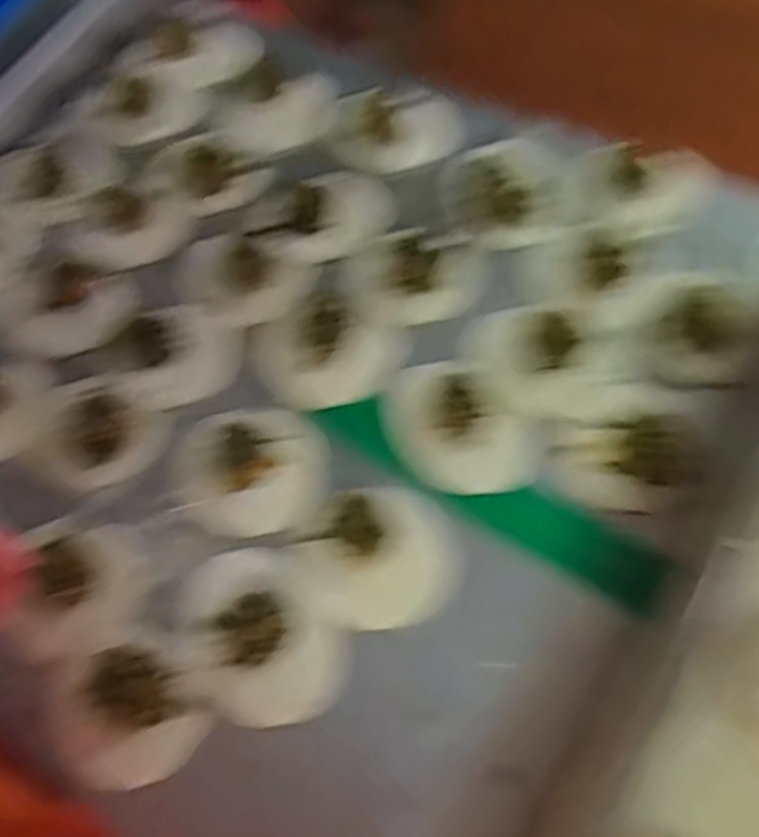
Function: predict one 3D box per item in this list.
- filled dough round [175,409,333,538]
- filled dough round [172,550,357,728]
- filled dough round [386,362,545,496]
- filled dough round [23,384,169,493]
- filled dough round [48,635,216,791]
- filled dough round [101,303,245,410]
[{"bbox_3d":[-0.088,0.032,0.459,0.102,0.021,0.087,-8,66,2],"label":"filled dough round"},{"bbox_3d":[-0.076,0.132,0.412,0.088,0.021,0.113,-41,69,-12],"label":"filled dough round"},{"bbox_3d":[0.051,0.006,0.460,0.078,0.025,0.113,-40,69,-12],"label":"filled dough round"},{"bbox_3d":[-0.199,0.012,0.475,0.081,0.018,0.083,-2,66,4],"label":"filled dough round"},{"bbox_3d":[-0.149,0.171,0.397,0.079,0.029,0.082,-2,66,4],"label":"filled dough round"},{"bbox_3d":[-0.150,-0.048,0.501,0.092,0.019,0.083,-34,68,-10],"label":"filled dough round"}]

